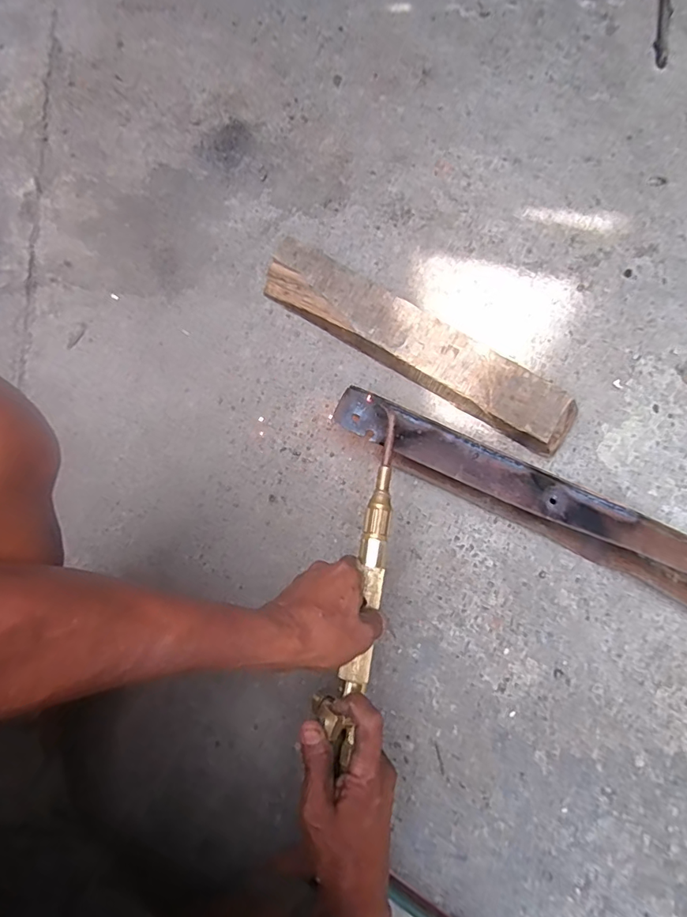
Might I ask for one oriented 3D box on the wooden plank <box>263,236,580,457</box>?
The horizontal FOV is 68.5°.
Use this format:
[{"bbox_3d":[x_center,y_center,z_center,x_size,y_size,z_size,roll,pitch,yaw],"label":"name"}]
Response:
[{"bbox_3d":[0.087,-0.134,0.602,0.401,0.046,0.074,32,78,6],"label":"wooden plank"}]

